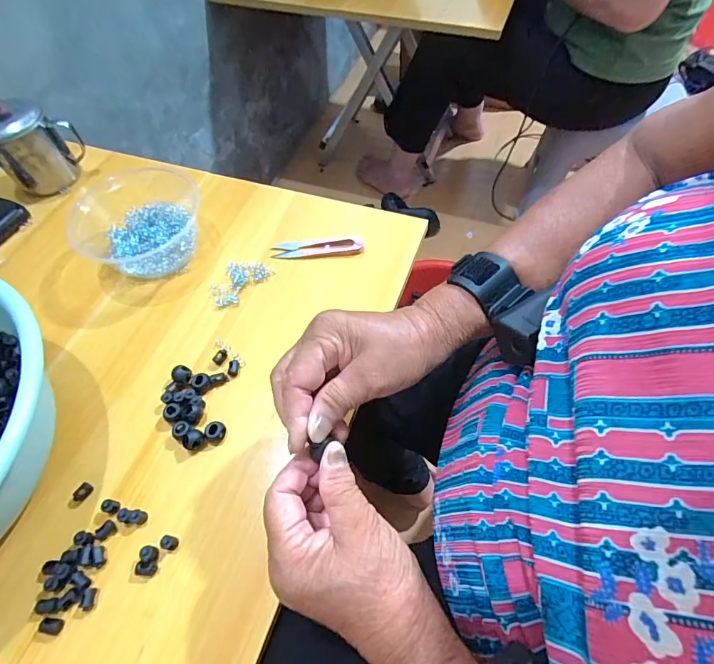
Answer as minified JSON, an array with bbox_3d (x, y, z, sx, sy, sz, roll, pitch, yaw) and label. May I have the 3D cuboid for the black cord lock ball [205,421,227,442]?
[{"bbox_3d":[-0.123,0.086,0.366,0.014,0.014,0.015,-1,59,2],"label":"black cord lock ball"}]

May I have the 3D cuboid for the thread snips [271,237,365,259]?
[{"bbox_3d":[-0.045,-0.095,0.473,0.101,0.010,0.019,-2,59,2],"label":"thread snips"}]

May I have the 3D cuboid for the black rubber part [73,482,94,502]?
[{"bbox_3d":[-0.227,0.132,0.349,0.011,0.004,0.015,26,64,17],"label":"black rubber part"}]

